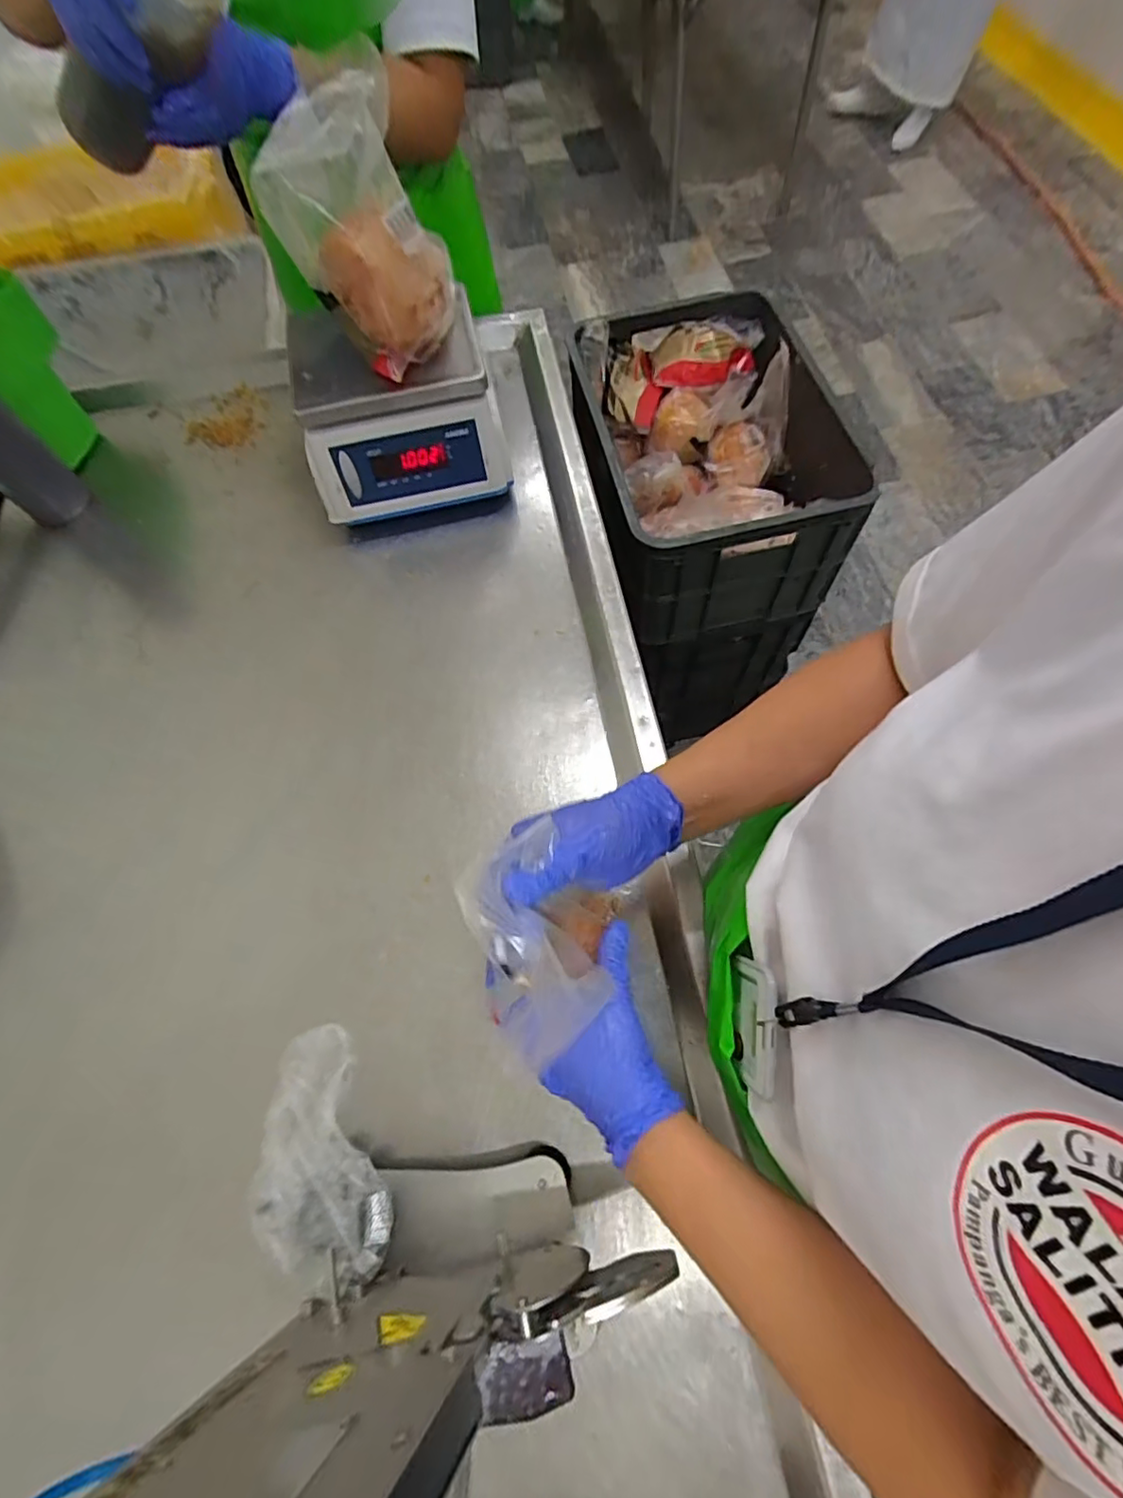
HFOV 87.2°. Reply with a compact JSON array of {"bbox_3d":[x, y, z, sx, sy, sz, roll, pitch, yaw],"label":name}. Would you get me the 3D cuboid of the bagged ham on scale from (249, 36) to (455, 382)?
[{"bbox_3d":[-0.194,-0.492,0.577,0.151,0.170,0.119,-12,66,0],"label":"bagged ham on scale"}]

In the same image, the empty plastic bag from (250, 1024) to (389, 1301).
[{"bbox_3d":[-0.192,0.309,0.449,0.085,0.035,0.179,-26,52,-8],"label":"empty plastic bag"}]

